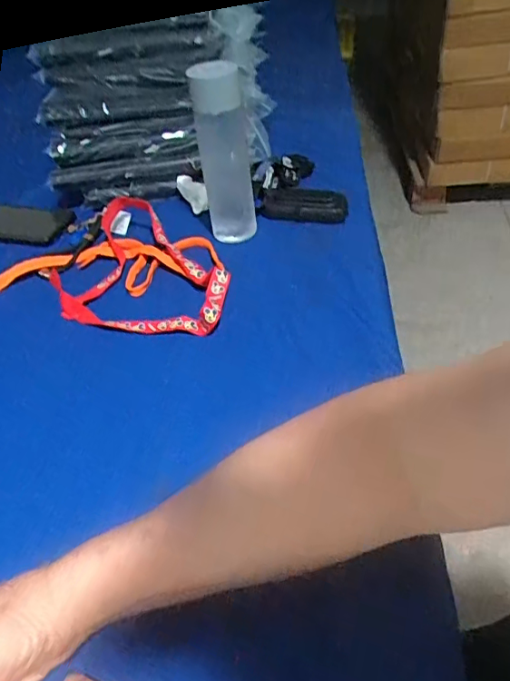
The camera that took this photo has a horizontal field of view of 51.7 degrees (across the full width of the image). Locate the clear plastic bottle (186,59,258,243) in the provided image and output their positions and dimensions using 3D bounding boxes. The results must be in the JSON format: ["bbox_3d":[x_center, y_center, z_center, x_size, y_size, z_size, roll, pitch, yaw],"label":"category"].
[{"bbox_3d":[-0.034,-0.214,0.610,0.053,0.186,0.051,-14,43,-7],"label":"clear plastic bottle"}]

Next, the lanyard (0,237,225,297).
[{"bbox_3d":[-0.188,-0.095,0.643,0.293,0.019,0.106,-7,43,0],"label":"lanyard"}]

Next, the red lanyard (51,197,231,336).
[{"bbox_3d":[-0.124,-0.096,0.623,0.208,0.035,0.204,4,44,11],"label":"red lanyard"}]

